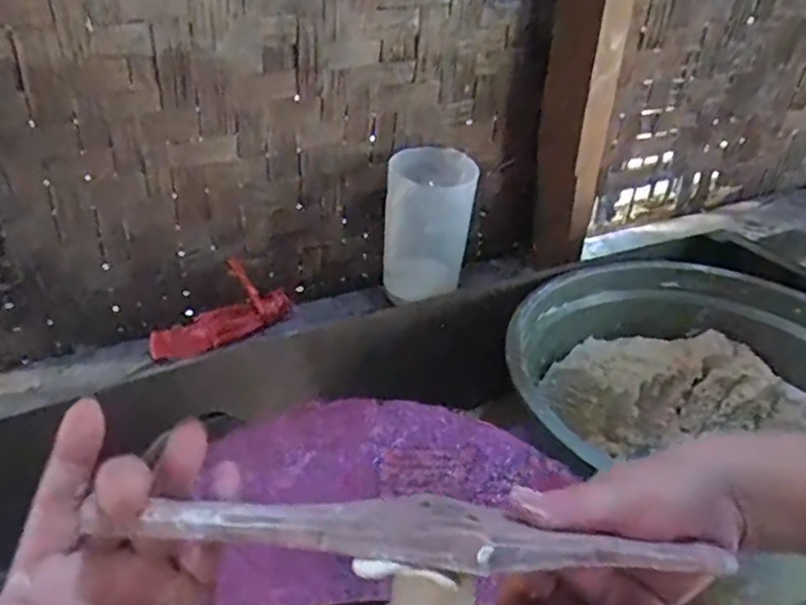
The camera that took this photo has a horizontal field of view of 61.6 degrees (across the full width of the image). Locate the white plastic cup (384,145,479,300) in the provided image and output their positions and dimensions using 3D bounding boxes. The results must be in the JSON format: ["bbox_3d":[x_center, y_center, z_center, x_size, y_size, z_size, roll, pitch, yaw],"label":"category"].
[{"bbox_3d":[0.034,-0.090,0.848,0.107,0.178,0.119,3,33,2],"label":"white plastic cup"}]

